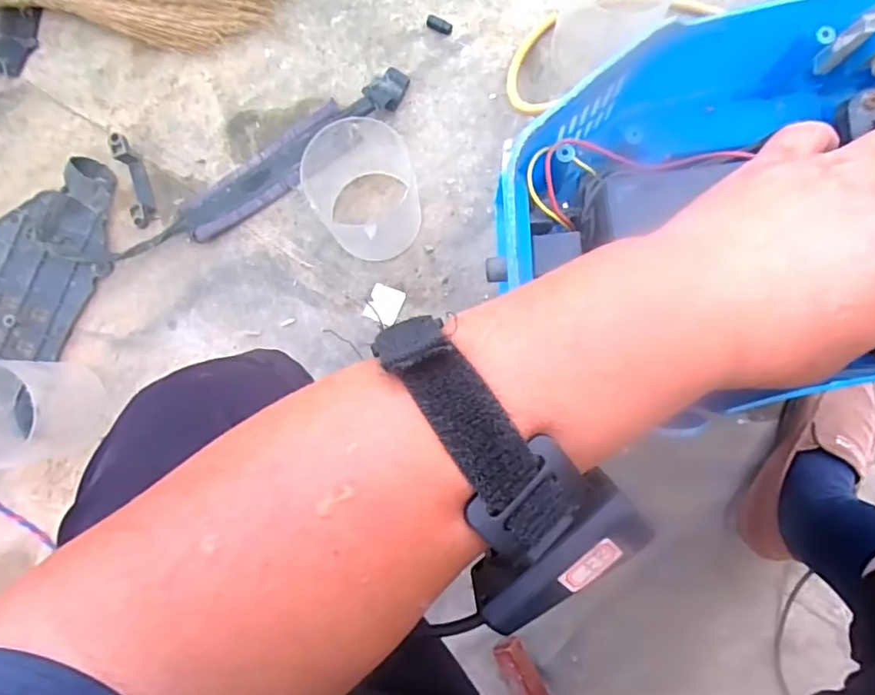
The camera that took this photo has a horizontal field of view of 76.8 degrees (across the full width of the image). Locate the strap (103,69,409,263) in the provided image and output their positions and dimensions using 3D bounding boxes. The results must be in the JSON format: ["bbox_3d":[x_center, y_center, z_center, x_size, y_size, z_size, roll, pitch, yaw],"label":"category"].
[{"bbox_3d":[-0.222,-0.222,0.701,0.437,0.031,0.068,-35,85,-1],"label":"strap"}]

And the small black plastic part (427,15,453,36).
[{"bbox_3d":[0.003,-0.423,0.725,0.035,0.013,0.015,26,87,6],"label":"small black plastic part"}]

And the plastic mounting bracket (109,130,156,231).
[{"bbox_3d":[-0.390,-0.211,0.701,0.024,0.035,0.113,-19,85,1],"label":"plastic mounting bracket"}]

